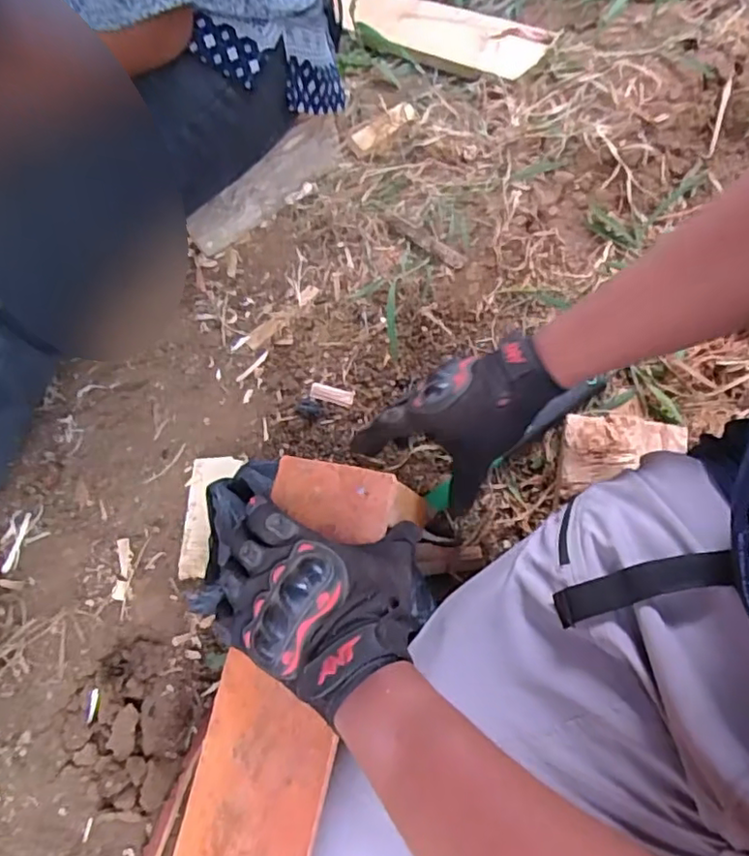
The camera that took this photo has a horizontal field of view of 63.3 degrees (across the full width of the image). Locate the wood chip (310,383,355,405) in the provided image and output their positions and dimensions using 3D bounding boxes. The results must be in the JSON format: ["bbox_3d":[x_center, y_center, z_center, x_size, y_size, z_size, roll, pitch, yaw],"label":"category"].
[{"bbox_3d":[-0.048,-0.038,0.686,0.049,0.004,0.019,13,70,3],"label":"wood chip"}]

